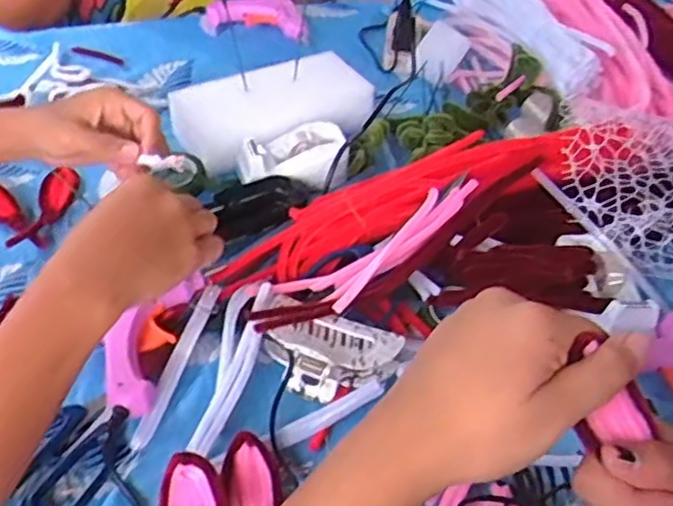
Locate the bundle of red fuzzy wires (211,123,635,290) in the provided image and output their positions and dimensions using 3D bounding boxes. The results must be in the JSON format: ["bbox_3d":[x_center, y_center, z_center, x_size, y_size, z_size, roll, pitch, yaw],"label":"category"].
[{"bbox_3d":[0.070,-0.052,0.591,0.348,0.019,0.069,-19,69,-4],"label":"bundle of red fuzzy wires"}]

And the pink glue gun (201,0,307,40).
[{"bbox_3d":[-0.100,-0.303,0.907,0.134,0.034,0.070,8,42,5],"label":"pink glue gun"}]

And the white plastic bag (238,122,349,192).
[{"bbox_3d":[-0.039,-0.089,0.671,0.103,0.031,0.064,-5,42,-9],"label":"white plastic bag"}]

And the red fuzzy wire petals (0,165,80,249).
[{"bbox_3d":[-0.272,-0.049,0.637,0.107,0.016,0.085,35,51,30],"label":"red fuzzy wire petals"}]

